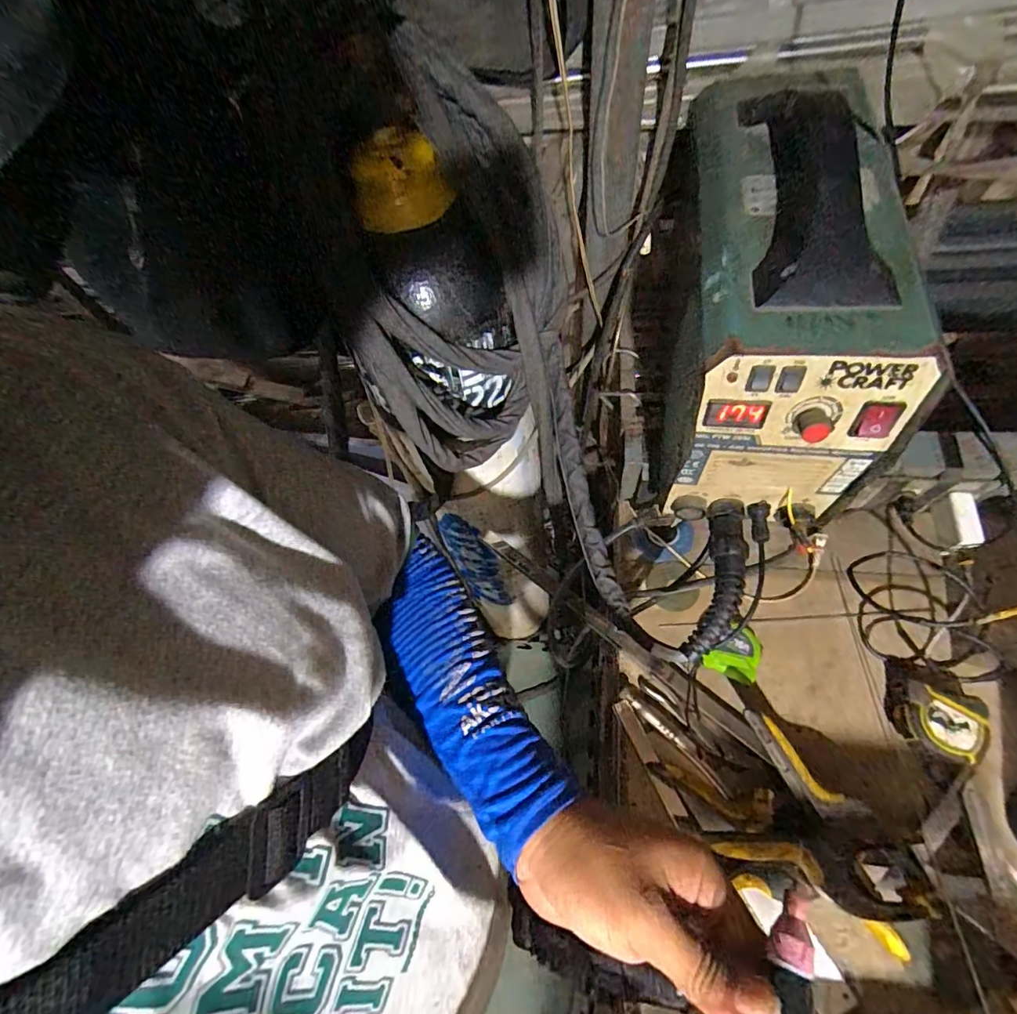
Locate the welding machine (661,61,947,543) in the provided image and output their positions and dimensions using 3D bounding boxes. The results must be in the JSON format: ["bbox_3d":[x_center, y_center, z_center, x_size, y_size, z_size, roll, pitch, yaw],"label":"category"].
[{"bbox_3d":[0.253,-0.214,0.470,0.160,0.231,0.394,7,64,6],"label":"welding machine"}]

